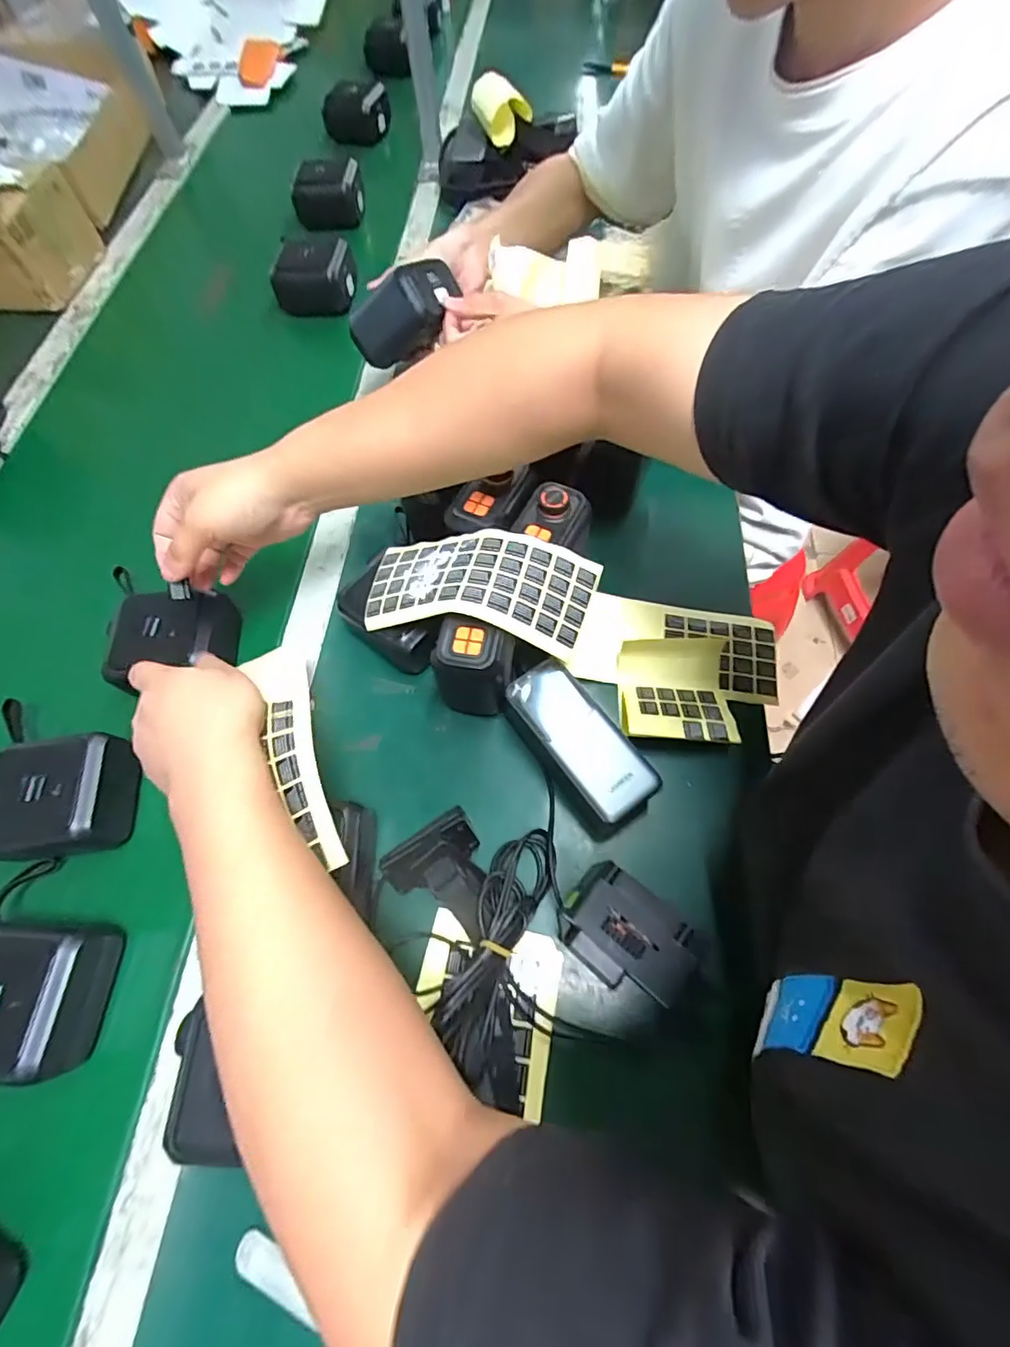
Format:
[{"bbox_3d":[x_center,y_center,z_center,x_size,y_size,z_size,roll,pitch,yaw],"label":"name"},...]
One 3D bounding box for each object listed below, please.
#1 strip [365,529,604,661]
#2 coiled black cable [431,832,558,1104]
[{"bbox_3d":[-0.023,-0.070,0.412,0.182,0.047,0.082,11,68,8],"label":"strip"},{"bbox_3d":[-0.004,0.183,0.355,0.053,0.033,0.157,12,51,8],"label":"coiled black cable"}]

